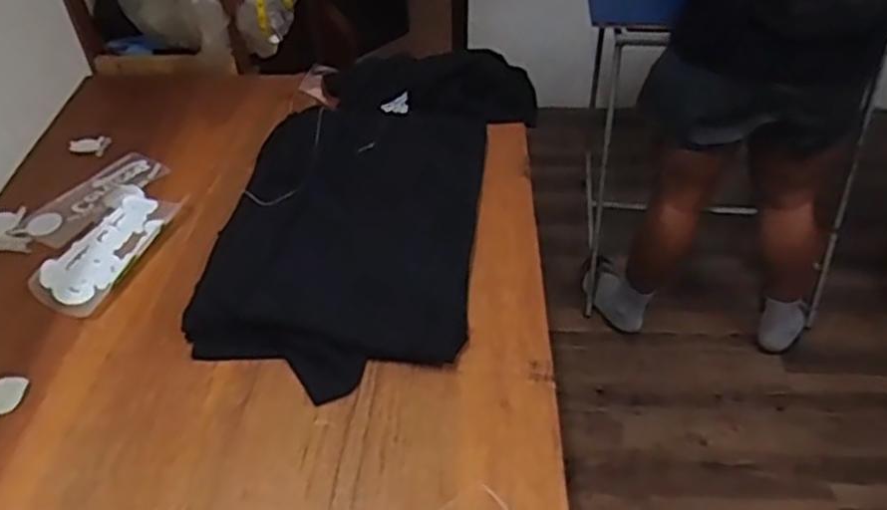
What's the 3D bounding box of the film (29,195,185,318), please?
[{"bbox_3d":[-0.513,-0.012,1.157,0.118,0.016,0.249,15,46,16],"label":"film"}]

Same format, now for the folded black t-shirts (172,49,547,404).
[{"bbox_3d":[-0.100,-0.132,1.232,0.398,0.086,0.809,9,45,10],"label":"folded black t-shirts"}]

